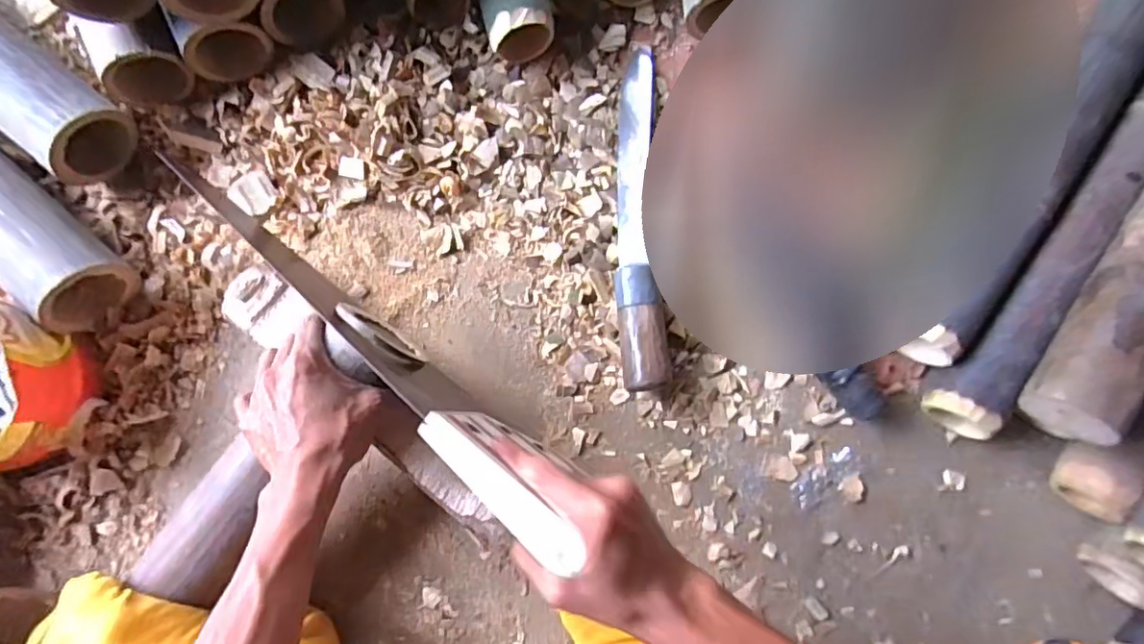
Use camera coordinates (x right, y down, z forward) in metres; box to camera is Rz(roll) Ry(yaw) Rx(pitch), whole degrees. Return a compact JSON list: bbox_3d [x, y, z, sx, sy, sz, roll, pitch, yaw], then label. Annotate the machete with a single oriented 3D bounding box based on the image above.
[{"bbox_3d":[0.062,-0.100,0.517,0.042,0.043,0.319,-1,84,0],"label":"machete"}]

